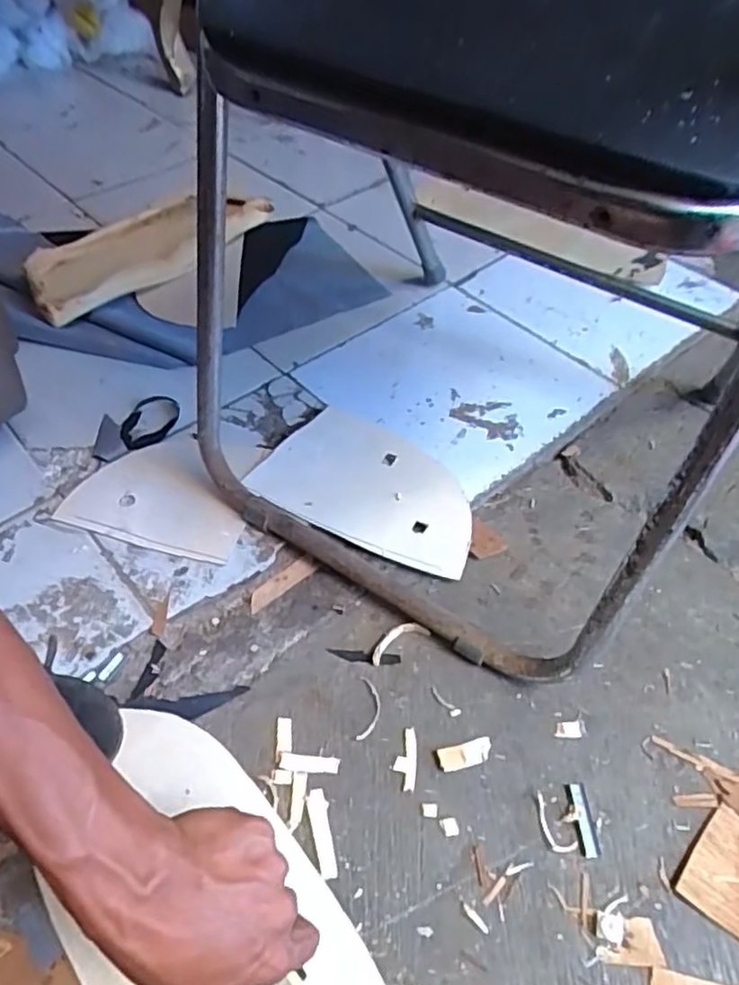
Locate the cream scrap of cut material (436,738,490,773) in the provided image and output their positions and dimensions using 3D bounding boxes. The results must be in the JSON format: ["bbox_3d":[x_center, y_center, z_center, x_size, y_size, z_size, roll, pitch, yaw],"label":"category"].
[{"bbox_3d":[0.078,0.214,0.533,0.045,0.004,0.019,-10,51,-10],"label":"cream scrap of cut material"}]

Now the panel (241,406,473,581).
[{"bbox_3d":[0.006,-0.005,0.706,0.237,0.019,0.152,25,54,18],"label":"panel"}]

